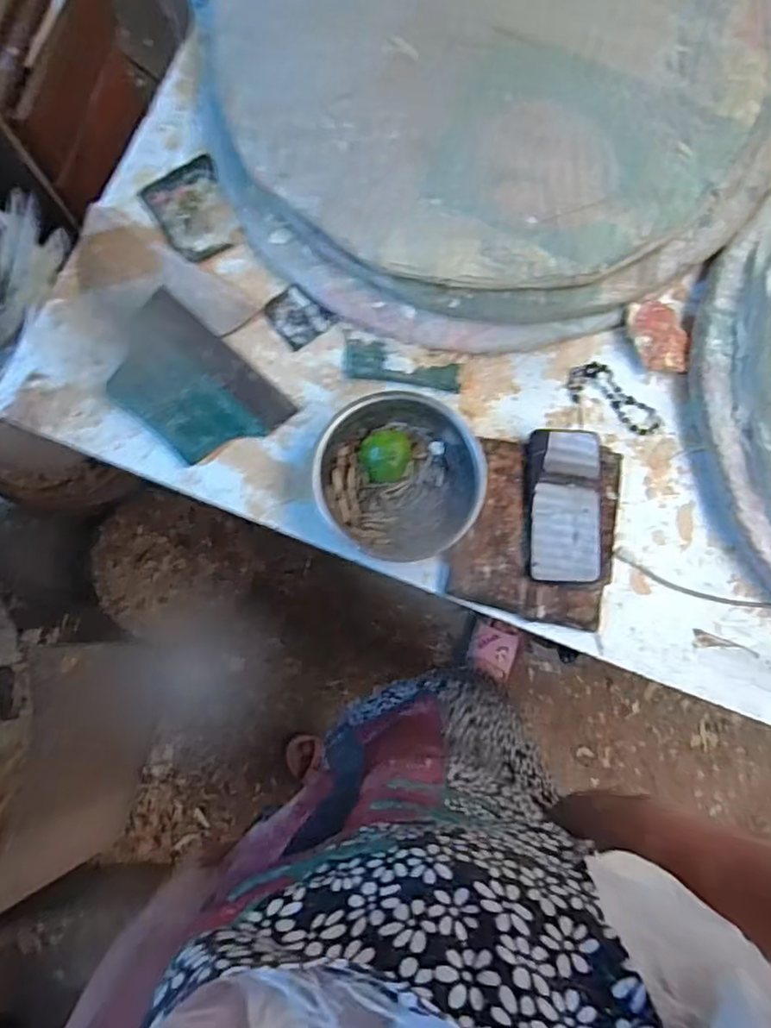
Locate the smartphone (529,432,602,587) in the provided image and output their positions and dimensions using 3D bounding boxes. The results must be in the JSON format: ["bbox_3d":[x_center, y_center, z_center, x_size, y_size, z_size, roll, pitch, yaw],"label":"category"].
[{"bbox_3d":[0.190,-0.009,0.666,0.076,0.011,0.159,3,82,-2],"label":"smartphone"}]

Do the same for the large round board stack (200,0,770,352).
[{"bbox_3d":[0.127,-0.509,0.716,0.627,0.064,0.622,0,82,-3],"label":"large round board stack"}]

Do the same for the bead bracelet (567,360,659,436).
[{"bbox_3d":[0.255,-0.130,0.704,0.111,0.005,0.055,27,82,1],"label":"bead bracelet"}]

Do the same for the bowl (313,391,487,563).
[{"bbox_3d":[0.015,-0.036,0.645,0.170,0.054,0.158,0,82,-3],"label":"bowl"}]

